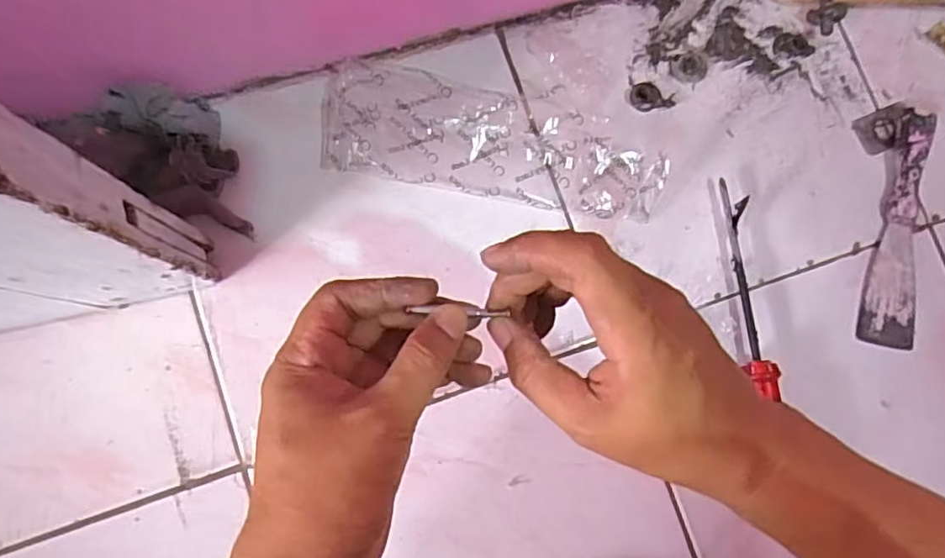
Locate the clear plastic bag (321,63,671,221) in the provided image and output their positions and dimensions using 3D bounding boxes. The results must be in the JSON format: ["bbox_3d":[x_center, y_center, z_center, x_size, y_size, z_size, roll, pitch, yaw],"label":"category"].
[{"bbox_3d":[0.018,-0.114,0.490,0.271,0.027,0.091,10,82,-3],"label":"clear plastic bag"}]

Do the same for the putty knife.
[{"bbox_3d":[0.363,-0.041,0.509,0.043,0.019,0.197,15,81,-3],"label":"putty knife"}]

